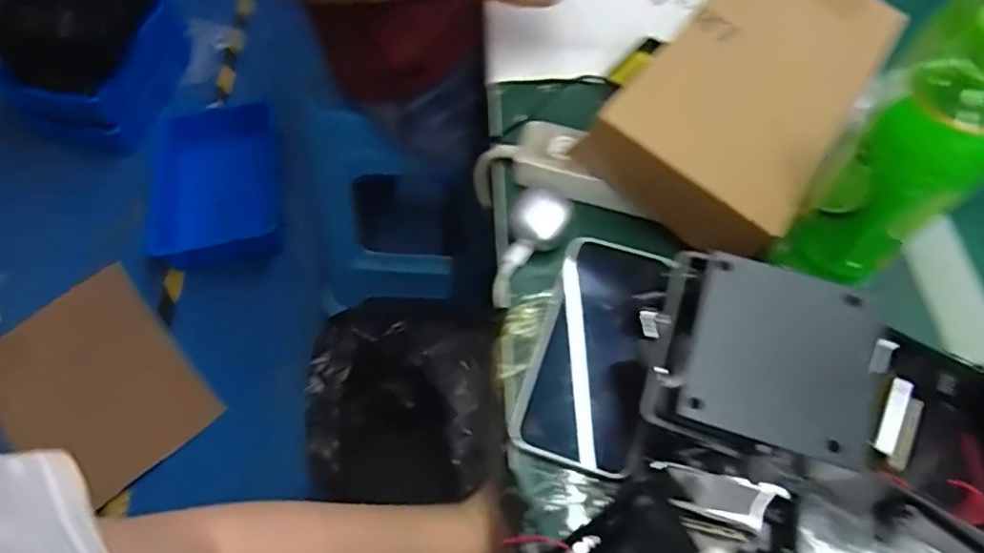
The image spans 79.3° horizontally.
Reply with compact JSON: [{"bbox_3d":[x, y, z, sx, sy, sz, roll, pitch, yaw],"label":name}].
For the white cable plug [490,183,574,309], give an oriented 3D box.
[{"bbox_3d":[0.026,-0.024,0.449,0.041,0.020,0.103,28,79,16],"label":"white cable plug"}]

